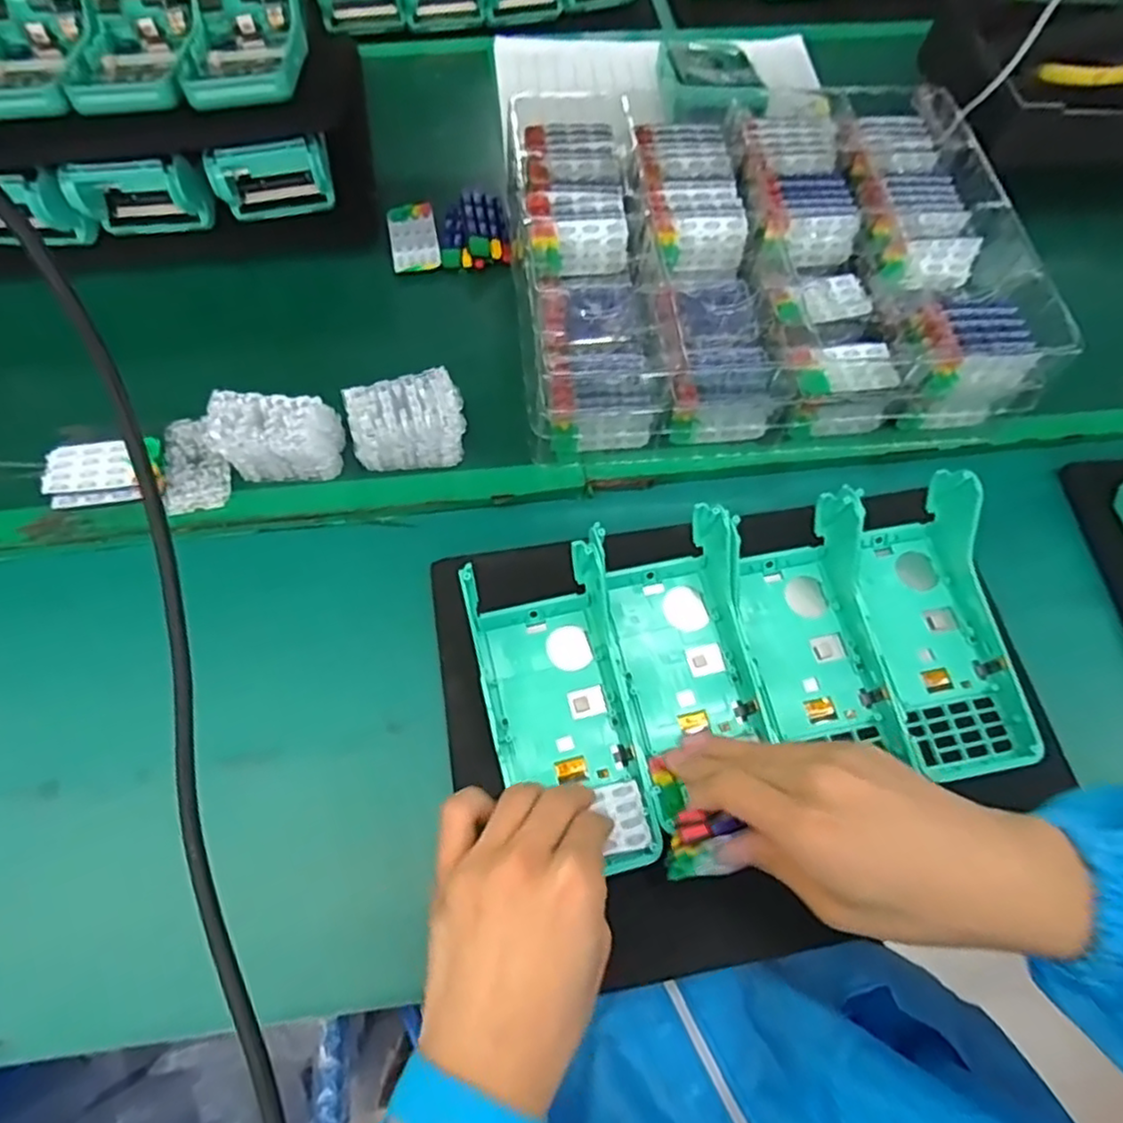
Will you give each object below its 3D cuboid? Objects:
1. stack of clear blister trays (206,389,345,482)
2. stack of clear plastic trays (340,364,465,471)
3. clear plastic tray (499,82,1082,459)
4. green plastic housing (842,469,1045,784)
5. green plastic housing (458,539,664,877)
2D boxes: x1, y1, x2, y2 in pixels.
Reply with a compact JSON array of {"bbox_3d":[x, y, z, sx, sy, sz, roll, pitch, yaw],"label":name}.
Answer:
[{"bbox_3d":[-0.177,-0.075,0.422,0.069,0.039,0.043,0,65,-3],"label":"stack of clear blister trays"},{"bbox_3d":[-0.098,-0.089,0.433,0.069,0.044,0.040,-9,65,-6],"label":"stack of clear plastic trays"},{"bbox_3d":[0.132,-0.226,0.493,0.346,0.080,0.296,-3,65,-4],"label":"clear plastic tray"},{"bbox_3d":[0.223,0.036,0.393,0.083,0.052,0.165,-10,65,-7],"label":"green plastic housing"},{"bbox_3d":[0.000,0.082,0.376,0.077,0.029,0.169,-12,66,-8],"label":"green plastic housing"}]

